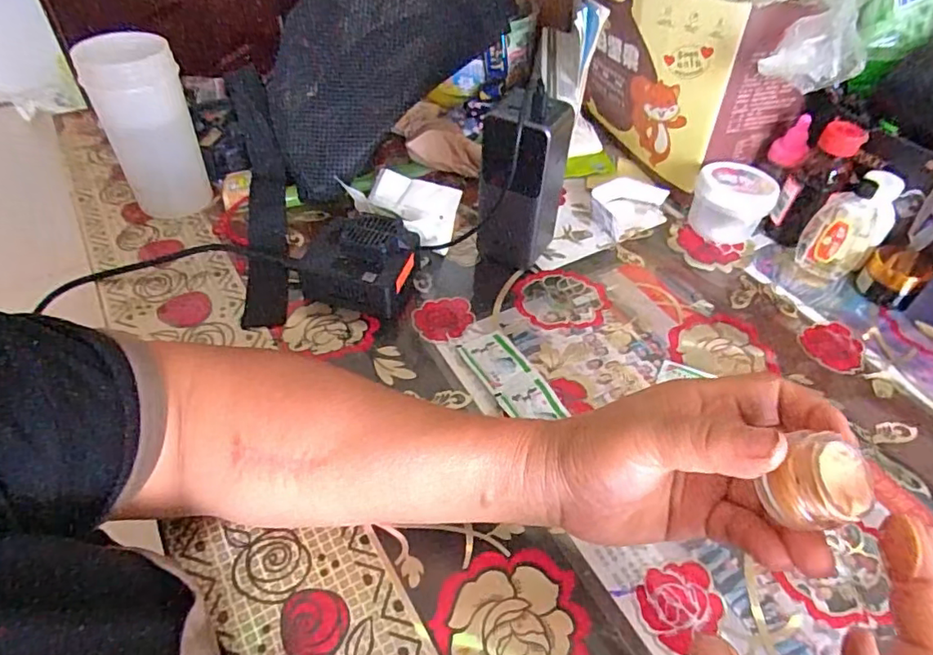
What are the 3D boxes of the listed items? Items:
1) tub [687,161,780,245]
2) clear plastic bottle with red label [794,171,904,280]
[{"bbox_3d":[0.239,-0.115,0.518,0.063,0.055,0.058,1,46,-1],"label":"tub"},{"bbox_3d":[0.318,-0.084,0.472,0.053,0.087,0.035,33,53,26],"label":"clear plastic bottle with red label"}]

